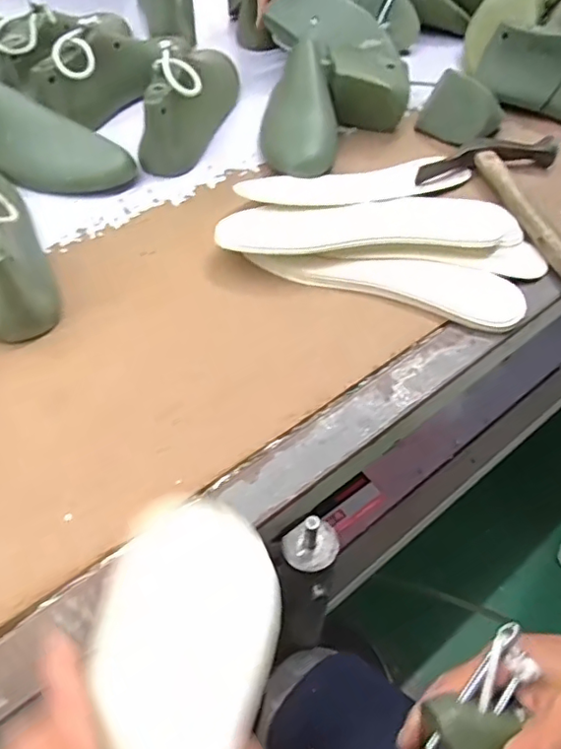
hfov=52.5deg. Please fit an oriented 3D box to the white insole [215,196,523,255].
[{"bbox_3d":[0.082,-0.140,0.526,0.277,0.018,0.079,-1,52,-2],"label":"white insole"}]

